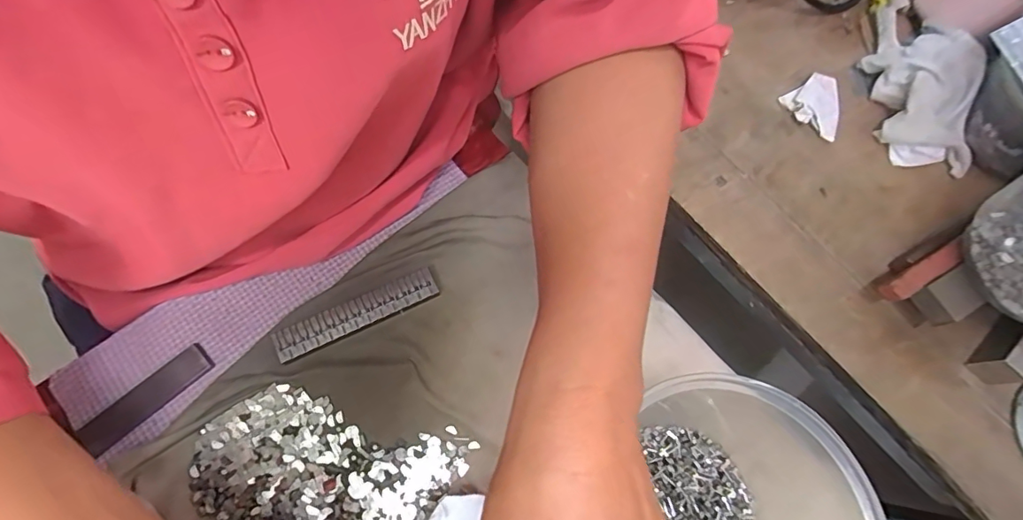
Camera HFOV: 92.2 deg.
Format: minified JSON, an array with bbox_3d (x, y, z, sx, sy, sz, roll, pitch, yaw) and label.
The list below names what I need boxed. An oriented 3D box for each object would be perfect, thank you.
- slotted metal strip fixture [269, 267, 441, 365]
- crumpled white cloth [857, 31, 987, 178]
[{"bbox_3d":[-0.093,0.033,0.299,0.098,0.013,0.020,-24,75,-13],"label":"slotted metal strip fixture"},{"bbox_3d":[0.284,-0.112,0.336,0.057,0.032,0.097,0,71,-5],"label":"crumpled white cloth"}]

